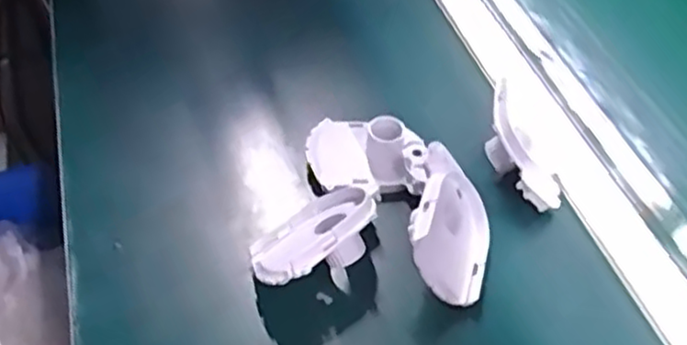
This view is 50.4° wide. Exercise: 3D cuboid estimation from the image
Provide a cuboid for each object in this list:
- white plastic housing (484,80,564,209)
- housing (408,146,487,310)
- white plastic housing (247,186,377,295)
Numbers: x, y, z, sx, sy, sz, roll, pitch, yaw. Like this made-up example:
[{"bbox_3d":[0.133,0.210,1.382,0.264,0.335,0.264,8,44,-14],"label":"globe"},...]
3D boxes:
[{"bbox_3d":[0.127,-0.018,0.527,0.042,0.039,0.100,-21,78,-17],"label":"white plastic housing"},{"bbox_3d":[0.064,0.037,0.473,0.025,0.072,0.088,-19,37,38],"label":"housing"},{"bbox_3d":[-0.009,0.052,0.469,0.087,0.048,0.071,-38,22,-19],"label":"white plastic housing"}]

